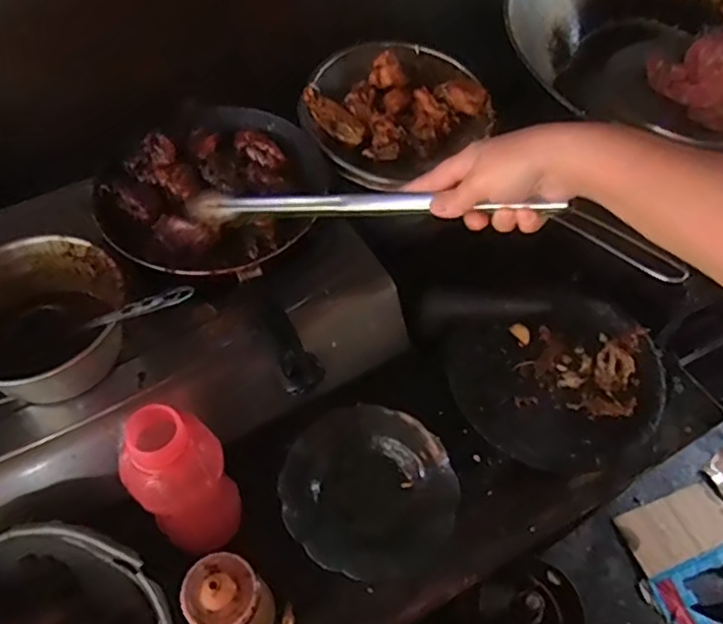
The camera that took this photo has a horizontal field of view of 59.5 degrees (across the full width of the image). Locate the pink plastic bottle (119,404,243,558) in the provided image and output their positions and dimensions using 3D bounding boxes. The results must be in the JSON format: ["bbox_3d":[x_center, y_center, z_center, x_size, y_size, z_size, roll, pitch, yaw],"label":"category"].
[{"bbox_3d":[-0.149,0.149,0.538,0.075,0.174,0.067,-24,59,-19],"label":"pink plastic bottle"}]

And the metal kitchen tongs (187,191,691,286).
[{"bbox_3d":[0.023,-0.080,0.540,0.462,0.029,0.038,11,51,30],"label":"metal kitchen tongs"}]

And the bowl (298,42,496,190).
[{"bbox_3d":[0.045,-0.265,0.793,0.241,0.052,0.188,-37,64,-26],"label":"bowl"}]

